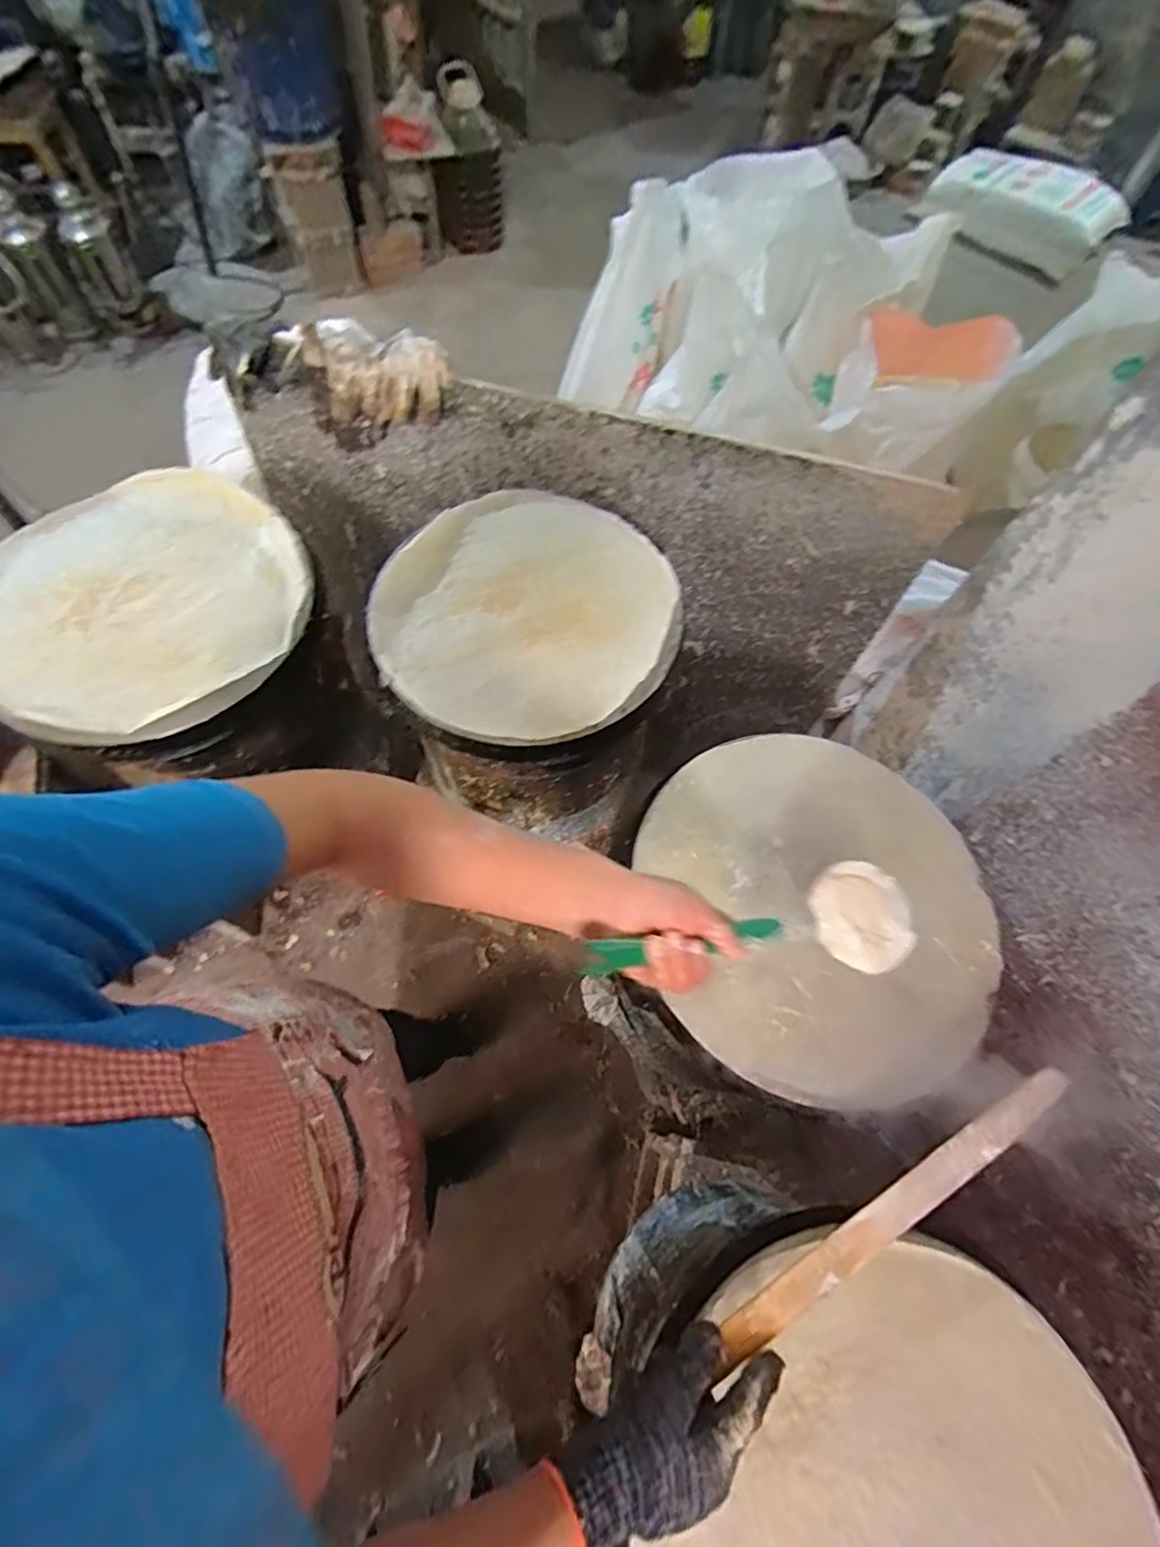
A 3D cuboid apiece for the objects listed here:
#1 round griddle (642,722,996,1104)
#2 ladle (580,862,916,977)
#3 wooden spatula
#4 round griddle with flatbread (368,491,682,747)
[{"bbox_3d":[0.251,0.124,0.624,0.372,0.042,0.380,-7,65,-7],"label":"round griddle"},{"bbox_3d":[0.147,0.126,0.470,0.329,0.040,0.089,0,61,-33],"label":"ladle"},{"bbox_3d":[0.250,0.335,0.470,0.341,0.013,0.028,-27,69,-14],"label":"wooden spatula"},{"bbox_3d":[-0.059,-0.214,0.757,0.353,0.032,0.379,1,64,-3],"label":"round griddle with flatbread"}]

